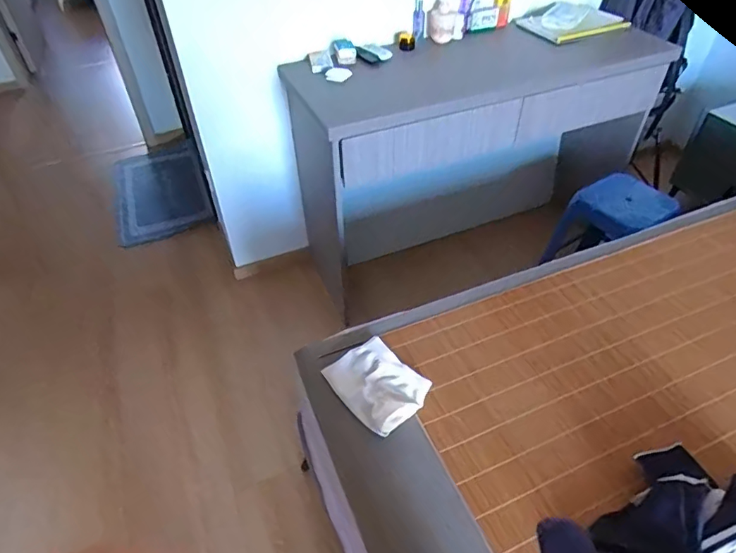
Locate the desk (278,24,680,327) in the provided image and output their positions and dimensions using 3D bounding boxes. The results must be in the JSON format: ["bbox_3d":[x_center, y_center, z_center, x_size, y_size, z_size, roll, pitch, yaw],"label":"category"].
[{"bbox_3d":[0.339,-0.429,1.825,1.119,0.770,0.520,-18,47,-16],"label":"desk"}]

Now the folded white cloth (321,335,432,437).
[{"bbox_3d":[0.019,0.204,0.940,0.153,0.040,0.176,-32,52,-28],"label":"folded white cloth"}]

